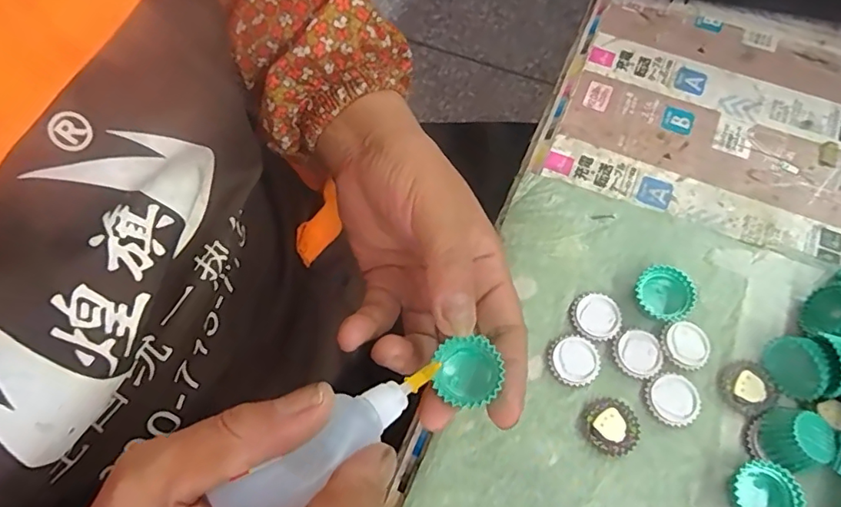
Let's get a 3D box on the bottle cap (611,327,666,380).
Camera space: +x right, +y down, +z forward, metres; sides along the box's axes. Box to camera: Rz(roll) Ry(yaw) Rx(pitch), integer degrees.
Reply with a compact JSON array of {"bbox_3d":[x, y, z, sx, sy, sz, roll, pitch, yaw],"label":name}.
[{"bbox_3d":[0.120,0.055,0.296,0.028,0.004,0.026,-1,67,2],"label":"bottle cap"}]

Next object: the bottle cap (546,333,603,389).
[{"bbox_3d":[0.085,0.059,0.296,0.028,0.005,0.026,24,70,12],"label":"bottle cap"}]

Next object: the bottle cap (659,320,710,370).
[{"bbox_3d":[0.148,0.051,0.296,0.027,0.008,0.025,-1,67,2],"label":"bottle cap"}]

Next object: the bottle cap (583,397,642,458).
[{"bbox_3d":[0.101,0.092,0.282,0.028,0.006,0.027,-1,67,2],"label":"bottle cap"}]

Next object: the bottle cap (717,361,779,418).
[{"bbox_3d":[0.176,0.072,0.287,0.027,0.004,0.027,-1,67,2],"label":"bottle cap"}]

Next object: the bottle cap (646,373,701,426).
[{"bbox_3d":[0.135,0.078,0.286,0.027,0.006,0.026,-1,67,2],"label":"bottle cap"}]

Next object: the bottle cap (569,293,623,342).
[{"bbox_3d":[0.100,0.036,0.305,0.027,0.004,0.028,-1,67,2],"label":"bottle cap"}]

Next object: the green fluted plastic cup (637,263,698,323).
[{"bbox_3d":[0.137,0.024,0.304,0.030,0.015,0.031,34,72,15],"label":"green fluted plastic cup"}]

